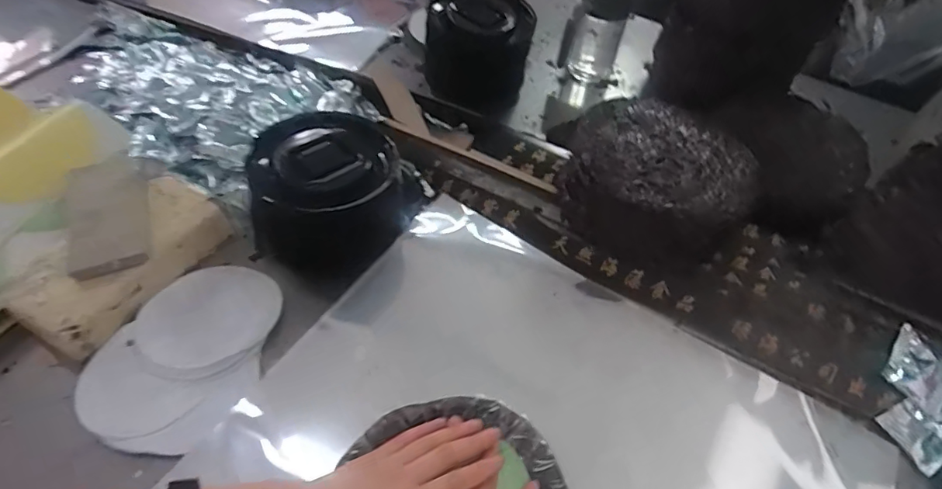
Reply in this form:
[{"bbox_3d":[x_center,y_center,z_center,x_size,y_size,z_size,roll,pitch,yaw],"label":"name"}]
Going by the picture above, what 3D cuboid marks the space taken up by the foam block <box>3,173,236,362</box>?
[{"bbox_3d":[-0.364,0.015,0.556,0.097,0.048,0.206,23,53,13],"label":"foam block"}]

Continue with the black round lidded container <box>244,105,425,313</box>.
[{"bbox_3d":[-0.157,-0.054,0.602,0.145,0.132,0.153,3,51,-3],"label":"black round lidded container"}]

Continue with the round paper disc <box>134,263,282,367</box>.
[{"bbox_3d":[-0.270,0.071,0.549,0.131,0.007,0.124,-1,45,1],"label":"round paper disc"}]

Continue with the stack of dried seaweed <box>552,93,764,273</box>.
[{"bbox_3d":[0.218,-0.075,0.632,0.207,0.090,0.209,29,54,17],"label":"stack of dried seaweed"}]

